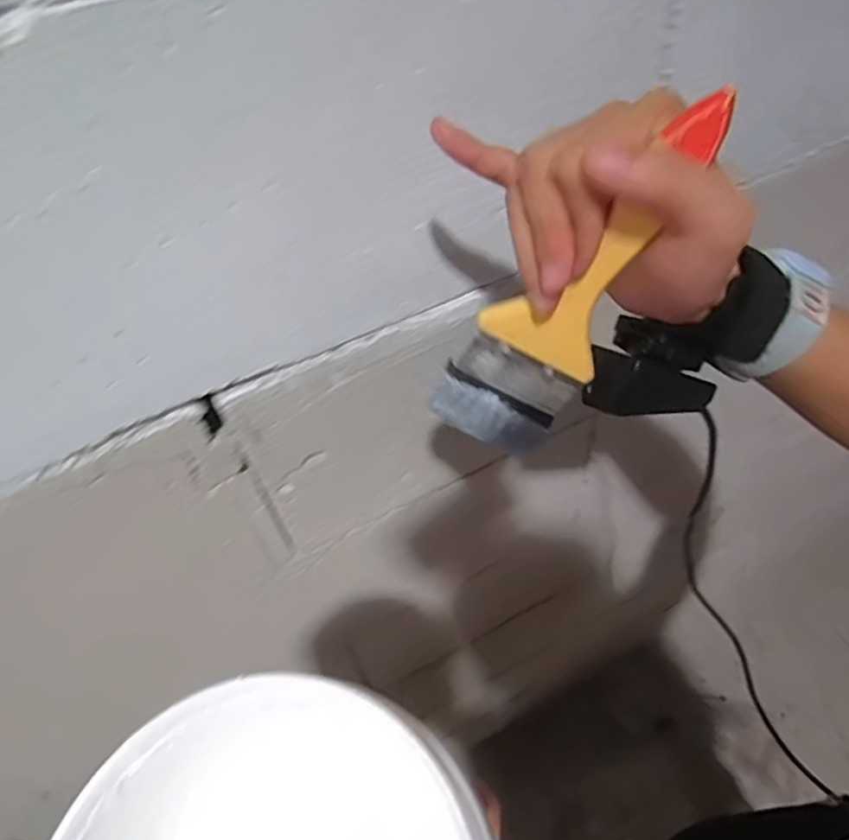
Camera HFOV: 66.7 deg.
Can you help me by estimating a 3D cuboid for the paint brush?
[{"bbox_3d":[0.063,-0.049,0.272,0.053,0.179,0.021,13,48,-22],"label":"paint brush"}]

